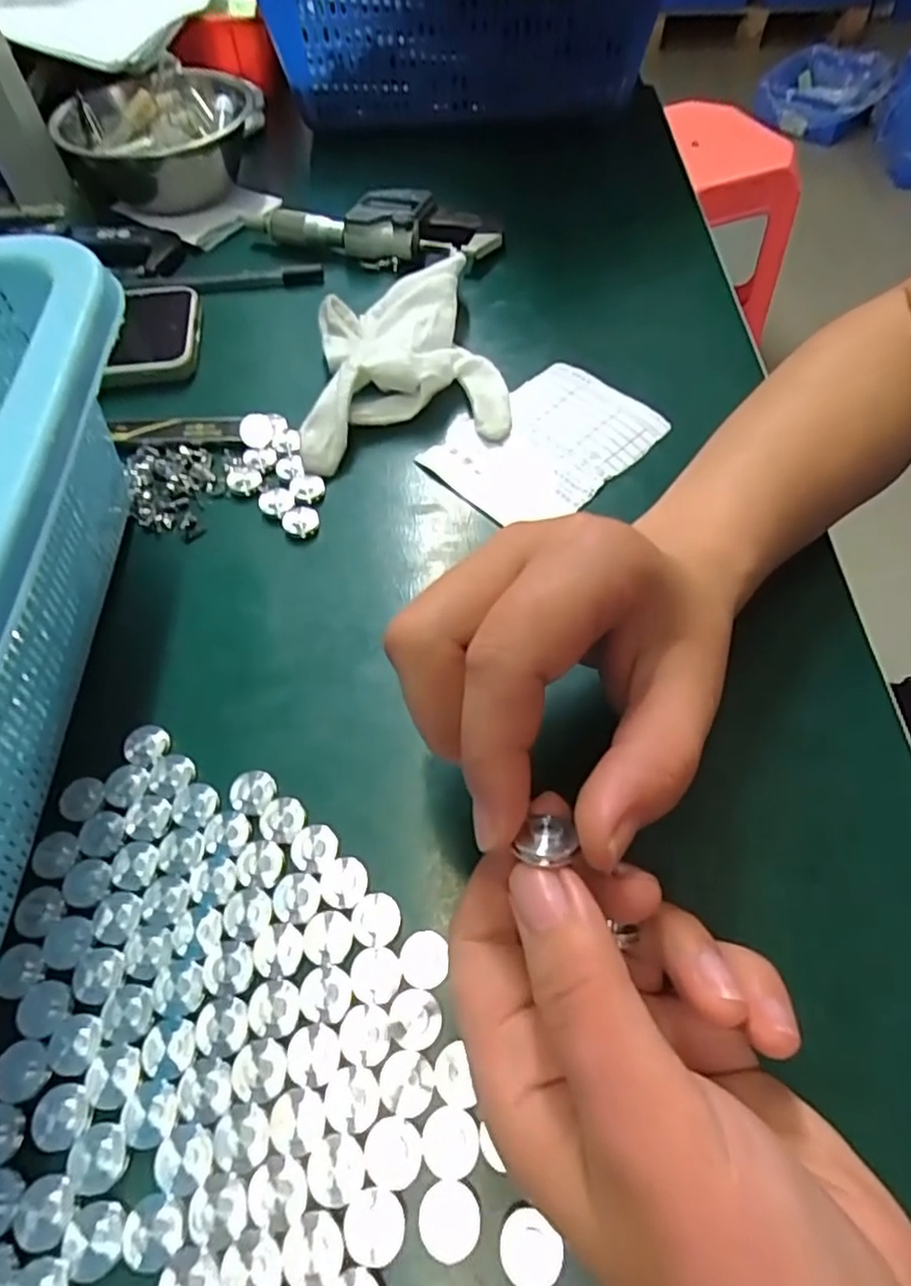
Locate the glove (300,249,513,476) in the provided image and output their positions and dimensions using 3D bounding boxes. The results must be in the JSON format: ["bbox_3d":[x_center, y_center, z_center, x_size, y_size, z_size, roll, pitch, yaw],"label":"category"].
[{"bbox_3d":[-0.032,-0.143,0.325,0.102,0.032,0.109,-13,59,-6],"label":"glove"}]

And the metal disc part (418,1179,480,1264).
[{"bbox_3d":[-0.001,0.146,0.162,0.015,0.004,0.016,2,59,3],"label":"metal disc part"}]

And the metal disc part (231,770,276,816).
[{"bbox_3d":[-0.071,0.052,0.225,0.014,0.005,0.015,35,65,20],"label":"metal disc part"}]

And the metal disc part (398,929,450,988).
[{"bbox_3d":[-0.010,0.095,0.194,0.014,0.004,0.015,-3,58,-1],"label":"metal disc part"}]

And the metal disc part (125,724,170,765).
[{"bbox_3d":[-0.113,0.037,0.234,0.013,0.006,0.015,38,67,22],"label":"metal disc part"}]

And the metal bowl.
[{"bbox_3d":[-0.193,-0.340,0.428,0.123,0.049,0.140,-11,59,-5],"label":"metal bowl"}]

